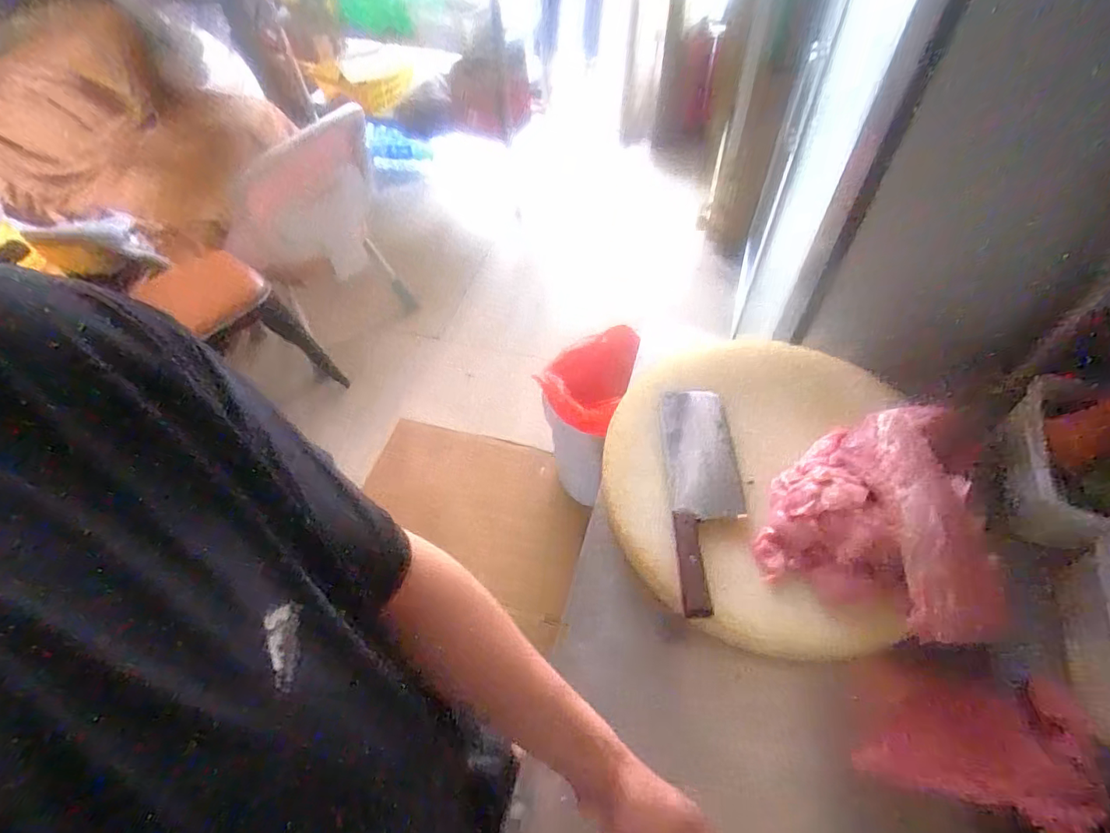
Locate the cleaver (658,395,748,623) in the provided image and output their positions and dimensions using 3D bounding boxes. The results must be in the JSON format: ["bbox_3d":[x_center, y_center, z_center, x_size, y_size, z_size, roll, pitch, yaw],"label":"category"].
[{"bbox_3d":[0.177,0.086,0.636,0.083,0.029,0.299,0,54,3],"label":"cleaver"}]

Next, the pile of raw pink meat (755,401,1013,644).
[{"bbox_3d":[0.363,0.090,0.577,0.220,0.076,0.242,22,58,17],"label":"pile of raw pink meat"}]

